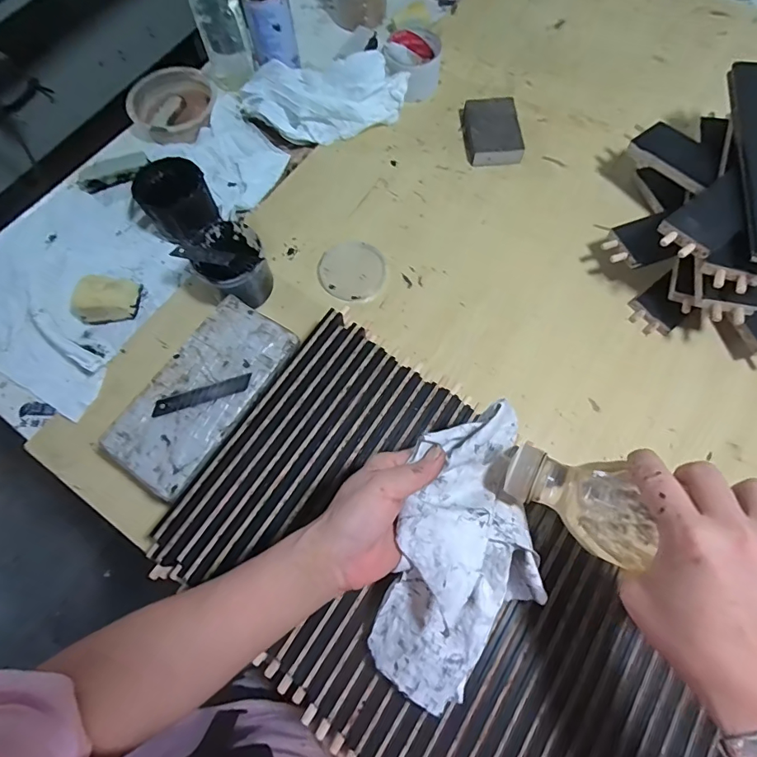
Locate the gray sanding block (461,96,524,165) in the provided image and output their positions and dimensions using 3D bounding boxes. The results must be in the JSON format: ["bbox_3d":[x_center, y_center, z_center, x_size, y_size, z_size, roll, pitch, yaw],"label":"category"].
[{"bbox_3d":[0.161,-0.350,0.653,0.074,0.025,0.102,-5,70,1],"label":"gray sanding block"}]

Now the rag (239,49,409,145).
[{"bbox_3d":[-0.084,-0.411,0.669,0.249,0.052,0.124,4,71,4],"label":"rag"}]

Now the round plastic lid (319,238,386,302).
[{"bbox_3d":[-0.033,-0.137,0.584,0.082,0.009,0.078,0,80,-3],"label":"round plastic lid"}]

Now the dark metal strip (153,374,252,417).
[{"bbox_3d":[-0.177,0.016,0.463,0.097,0.006,0.017,-18,68,-6],"label":"dark metal strip"}]

